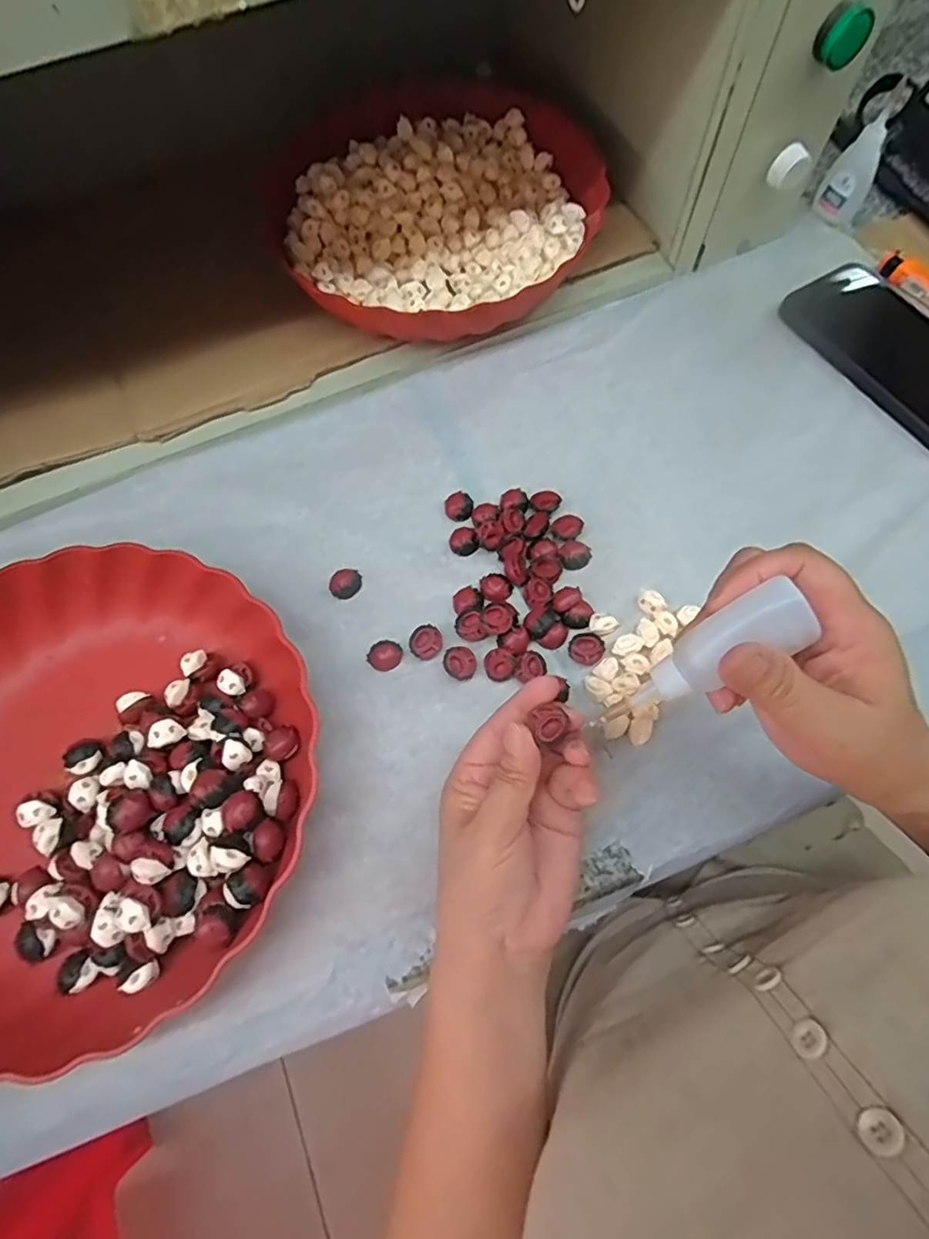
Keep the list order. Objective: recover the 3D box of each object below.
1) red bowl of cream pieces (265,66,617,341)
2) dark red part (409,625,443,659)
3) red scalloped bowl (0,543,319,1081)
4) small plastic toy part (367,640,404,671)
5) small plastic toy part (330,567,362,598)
[{"bbox_3d":[-0.031,-0.306,0.456,0.253,0.062,0.241,-1,68,2],"label":"red bowl of cream pieces"},{"bbox_3d":[-0.023,0.014,0.355,0.020,0.008,0.018,-35,71,-11],"label":"dark red part"},{"bbox_3d":[-0.203,0.084,0.311,0.236,0.048,0.235,-1,68,2],"label":"red scalloped bowl"},{"bbox_3d":[-0.047,0.021,0.355,0.021,0.006,0.018,-23,69,-7],"label":"small plastic toy part"},{"bbox_3d":[-0.075,-0.024,0.375,0.021,0.006,0.019,-27,70,-9],"label":"small plastic toy part"}]

